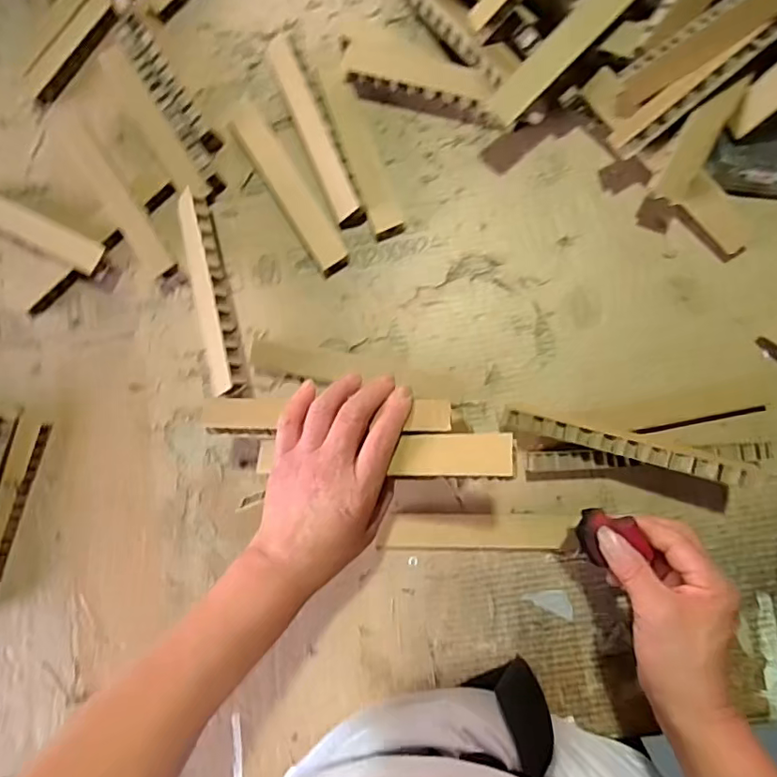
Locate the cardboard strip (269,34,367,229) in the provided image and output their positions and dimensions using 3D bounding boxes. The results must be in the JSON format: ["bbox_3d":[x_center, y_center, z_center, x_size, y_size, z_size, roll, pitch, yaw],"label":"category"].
[{"bbox_3d":[-0.073,-0.257,0.529,0.029,0.019,0.204,-22,81,3],"label":"cardboard strip"}]

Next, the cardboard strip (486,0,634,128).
[{"bbox_3d":[0.164,-0.309,0.456,0.195,0.012,0.035,-43,75,11],"label":"cardboard strip"}]

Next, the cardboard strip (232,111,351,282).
[{"bbox_3d":[-0.100,-0.200,0.539,0.033,0.017,0.192,-32,81,2],"label":"cardboard strip"}]

